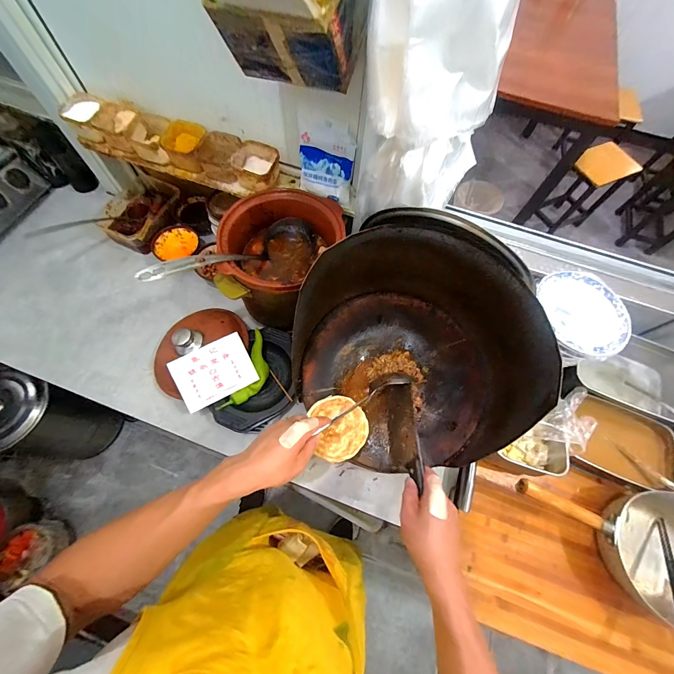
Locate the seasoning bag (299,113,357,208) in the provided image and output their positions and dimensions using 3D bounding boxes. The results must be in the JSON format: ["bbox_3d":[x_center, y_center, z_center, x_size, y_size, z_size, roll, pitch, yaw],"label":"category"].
[{"bbox_3d":[-0.017,-0.345,0.596,0.111,0.139,0.035,17,51,3],"label":"seasoning bag"}]

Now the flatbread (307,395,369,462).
[{"bbox_3d":[0.005,0.166,0.570,0.099,0.008,0.116,-18,62,-2],"label":"flatbread"}]

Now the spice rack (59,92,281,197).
[{"bbox_3d":[-0.359,-0.416,0.669,0.490,0.080,0.105,21,67,7],"label":"spice rack"}]

